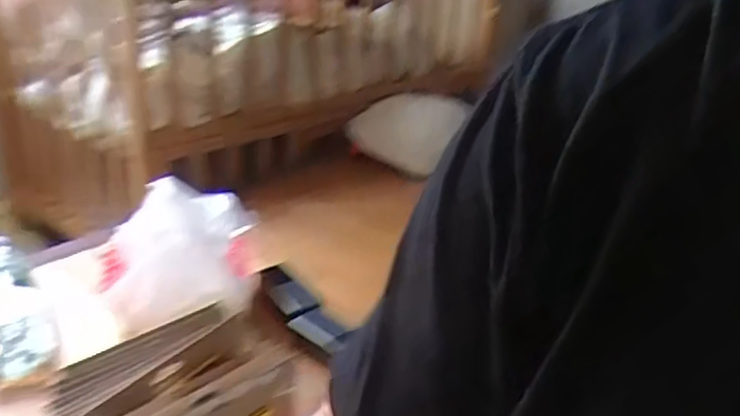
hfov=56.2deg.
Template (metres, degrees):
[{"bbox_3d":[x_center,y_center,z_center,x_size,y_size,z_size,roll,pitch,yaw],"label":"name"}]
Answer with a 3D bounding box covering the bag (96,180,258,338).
[{"bbox_3d":[-0.278,0.067,1.012,0.225,0.171,0.075,-13,28,-31],"label":"bag"}]

